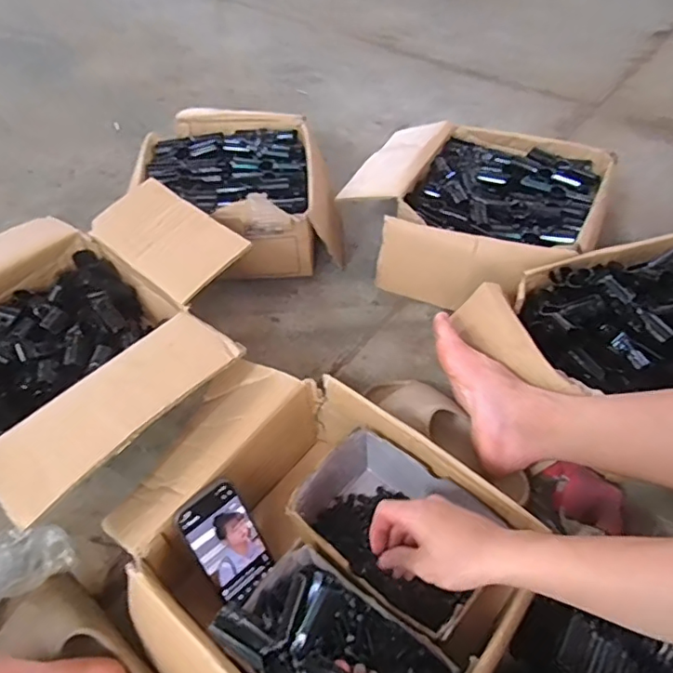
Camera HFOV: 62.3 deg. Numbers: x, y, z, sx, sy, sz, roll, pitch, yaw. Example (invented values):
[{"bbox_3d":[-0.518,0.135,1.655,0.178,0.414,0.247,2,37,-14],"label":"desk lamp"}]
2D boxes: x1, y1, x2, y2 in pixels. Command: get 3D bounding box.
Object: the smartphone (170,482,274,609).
[{"bbox_3d":[-0.118,0.226,0.610,0.072,0.139,0.011,-35,27,-27],"label":"smartphone"}]

